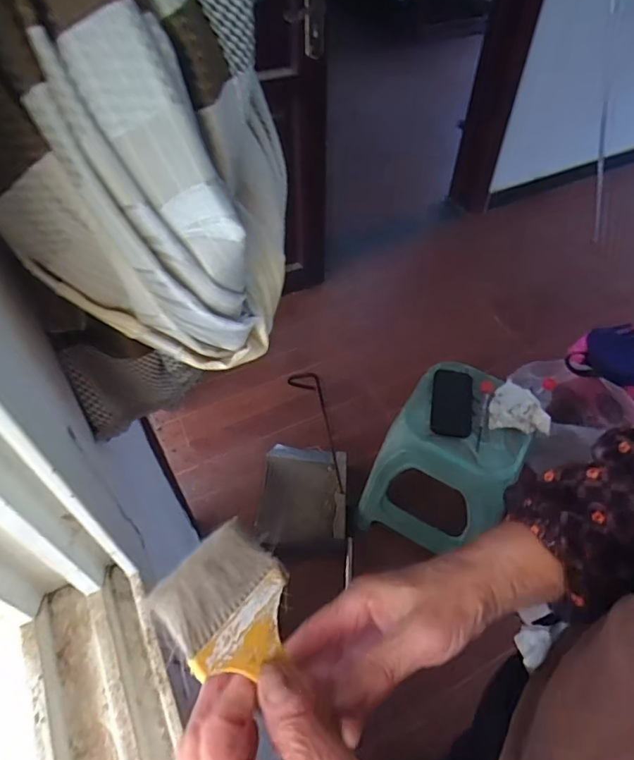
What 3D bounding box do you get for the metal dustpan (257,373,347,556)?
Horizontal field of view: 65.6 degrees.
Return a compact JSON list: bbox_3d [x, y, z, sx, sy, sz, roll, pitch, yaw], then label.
[{"bbox_3d":[-0.036,0.318,1.351,0.231,0.107,0.304,3,51,1],"label":"metal dustpan"}]

